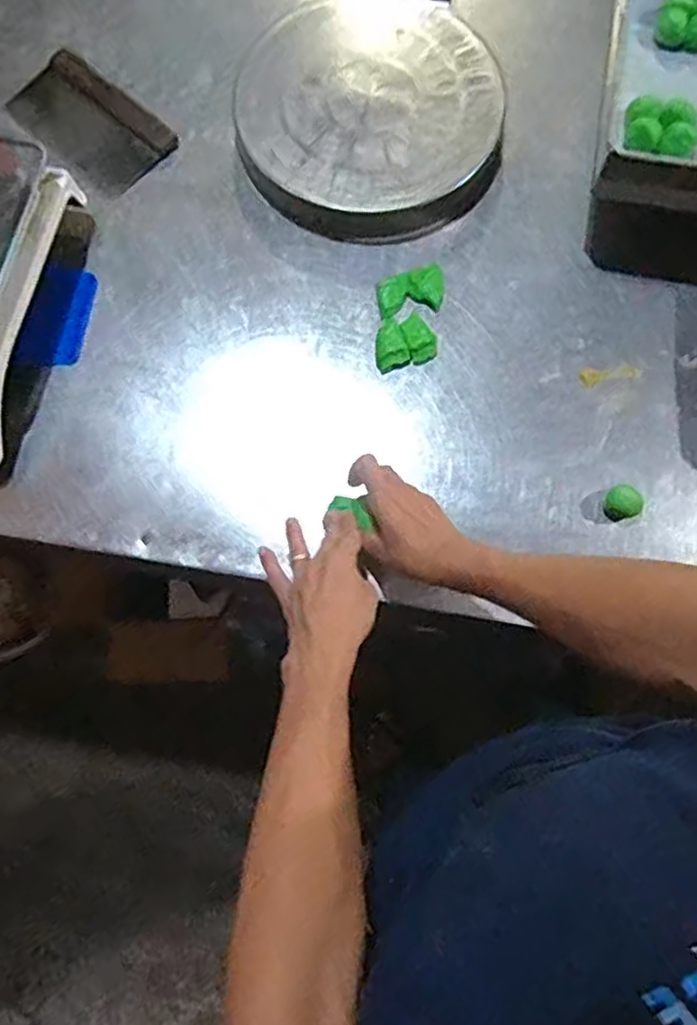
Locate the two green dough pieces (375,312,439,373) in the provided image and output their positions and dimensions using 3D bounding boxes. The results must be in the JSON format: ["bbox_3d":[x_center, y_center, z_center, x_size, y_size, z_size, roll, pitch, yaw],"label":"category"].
[{"bbox_3d":[0.061,-0.185,0.738,0.069,0.014,0.055,-17,75,-4],"label":"two green dough pieces"}]

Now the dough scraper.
[{"bbox_3d":[-0.309,-0.464,0.808,0.184,0.029,0.112,39,78,10],"label":"dough scraper"}]

